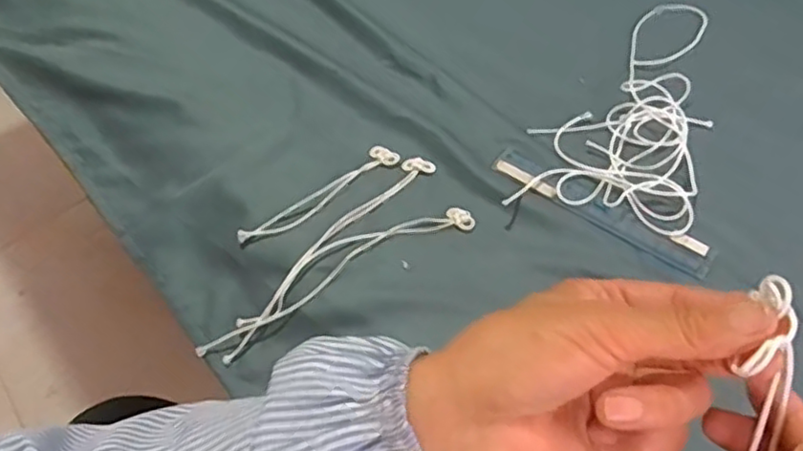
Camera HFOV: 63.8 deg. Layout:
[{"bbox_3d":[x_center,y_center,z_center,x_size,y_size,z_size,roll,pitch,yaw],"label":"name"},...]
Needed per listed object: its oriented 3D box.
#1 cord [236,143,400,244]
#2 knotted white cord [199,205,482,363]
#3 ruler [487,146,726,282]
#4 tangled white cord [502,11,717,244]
[{"bbox_3d":[-0.056,-0.022,0.448,0.126,0.004,0.023,-35,60,-18],"label":"cord"},{"bbox_3d":[-0.041,0.030,0.418,0.193,0.007,0.037,-30,59,-15],"label":"knotted white cord"},{"bbox_3d":[0.135,-0.013,0.442,0.157,0.007,0.027,31,59,20],"label":"ruler"},{"bbox_3d":[0.172,-0.096,0.485,0.116,0.015,0.222,16,59,15],"label":"tangled white cord"}]

